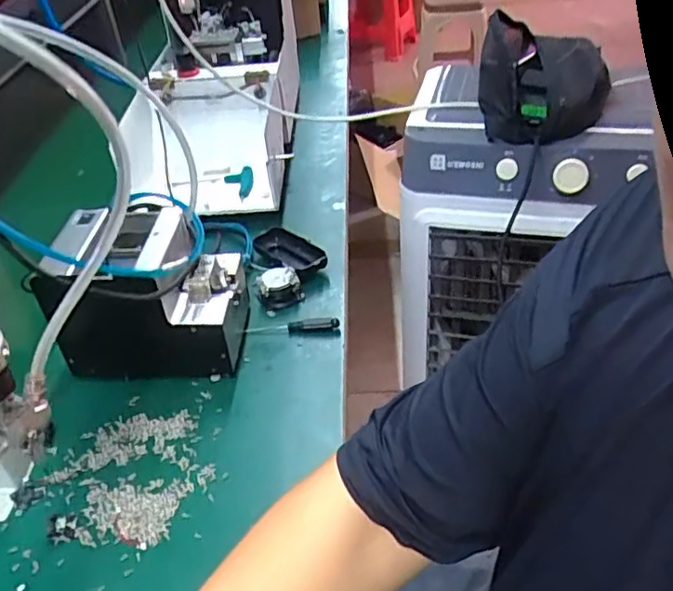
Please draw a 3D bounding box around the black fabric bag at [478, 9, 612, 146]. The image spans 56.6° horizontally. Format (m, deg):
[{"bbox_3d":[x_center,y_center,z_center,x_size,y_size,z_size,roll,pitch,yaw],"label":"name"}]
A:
[{"bbox_3d":[0.265,-0.282,0.795,0.158,0.098,0.211,6,41,14],"label":"black fabric bag"}]

